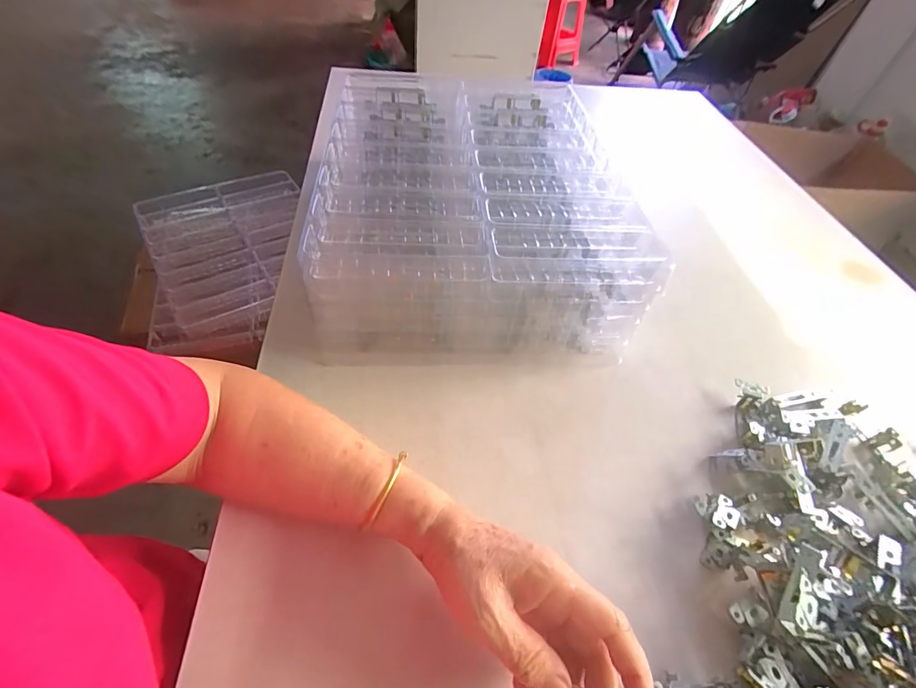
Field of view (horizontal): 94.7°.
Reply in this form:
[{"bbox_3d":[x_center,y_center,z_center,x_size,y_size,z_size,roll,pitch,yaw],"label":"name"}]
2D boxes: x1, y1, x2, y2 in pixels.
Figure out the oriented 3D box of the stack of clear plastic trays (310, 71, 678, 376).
[{"bbox_3d":[0.014,-0.188,0.557,0.334,0.130,0.438,1,51,-6],"label":"stack of clear plastic trays"}]

